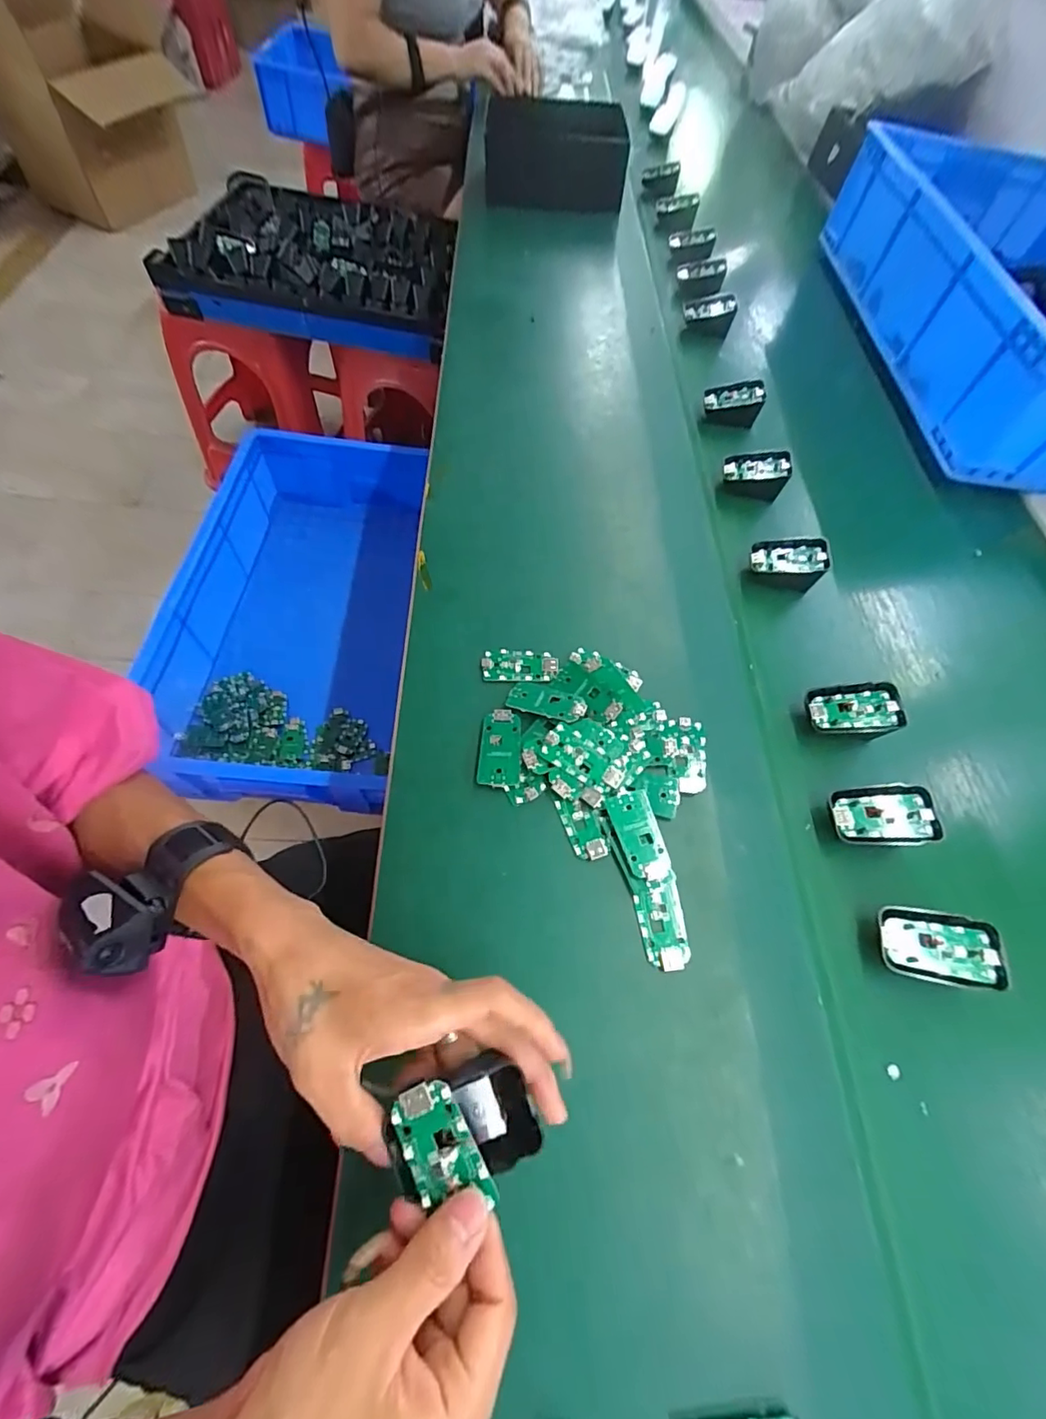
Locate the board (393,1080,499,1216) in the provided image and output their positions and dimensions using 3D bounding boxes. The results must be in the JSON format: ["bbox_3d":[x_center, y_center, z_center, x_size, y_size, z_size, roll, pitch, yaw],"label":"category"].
[{"bbox_3d":[-0.039,0.201,0.244,0.032,0.005,0.059,-28,85,-4],"label":"board"}]

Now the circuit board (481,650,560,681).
[{"bbox_3d":[-0.003,-0.038,0.457,0.064,0.006,0.030,2,61,-2],"label":"circuit board"}]

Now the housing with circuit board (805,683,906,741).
[{"bbox_3d":[0.272,0.004,0.449,0.070,0.039,0.044,3,61,0],"label":"housing with circuit board"}]

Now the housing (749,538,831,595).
[{"bbox_3d":[0.259,-0.144,0.528,0.069,0.038,0.046,14,61,6],"label":"housing"}]

